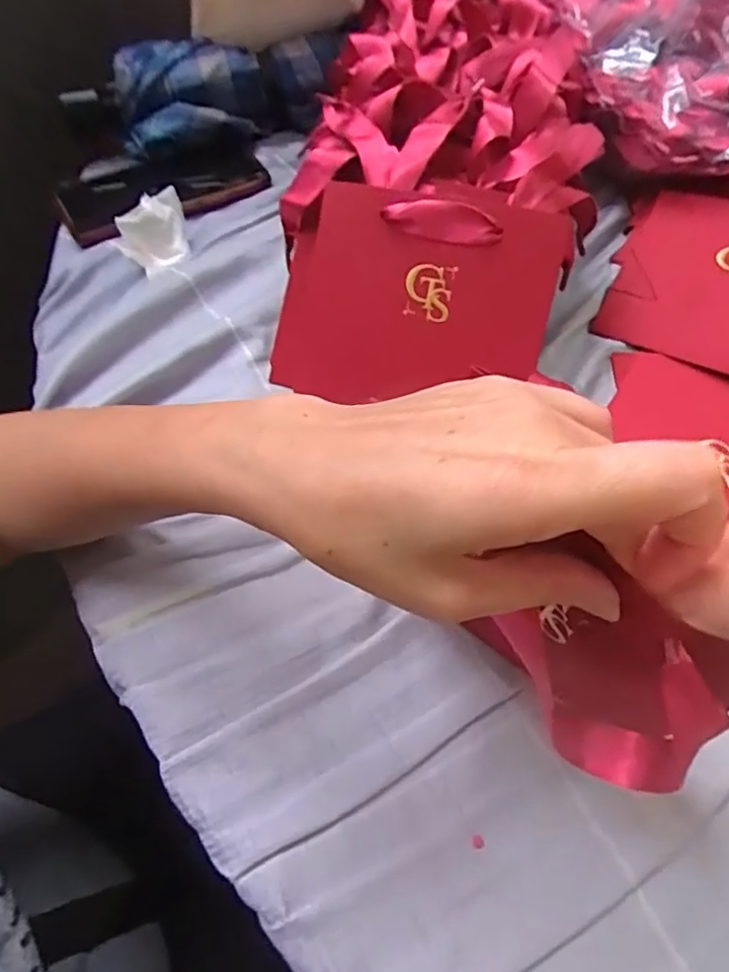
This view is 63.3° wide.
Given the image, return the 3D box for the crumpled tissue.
[{"bbox_3d":[-0.153,-0.183,0.426,0.054,0.034,0.055,-20,61,-13],"label":"crumpled tissue"}]

